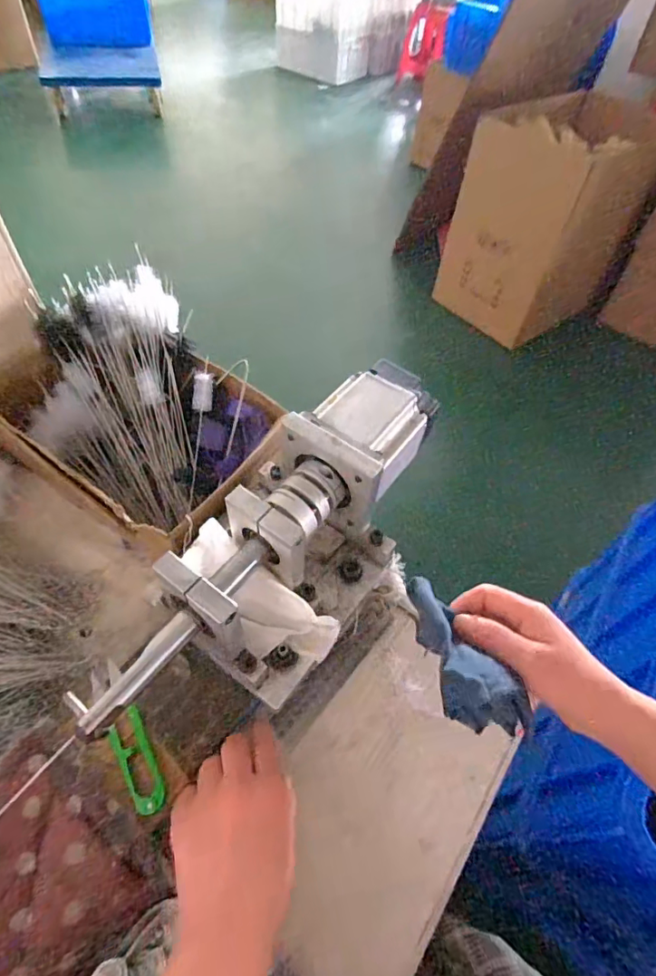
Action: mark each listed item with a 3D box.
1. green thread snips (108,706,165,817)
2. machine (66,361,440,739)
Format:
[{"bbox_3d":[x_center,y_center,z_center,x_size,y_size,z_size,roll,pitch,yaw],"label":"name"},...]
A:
[{"bbox_3d":[-0.137,0.194,0.361,0.022,0.009,0.073,-24,59,-20],"label":"green thread snips"},{"bbox_3d":[-0.034,0.047,0.391,0.132,0.121,0.333,28,56,16],"label":"machine"}]

